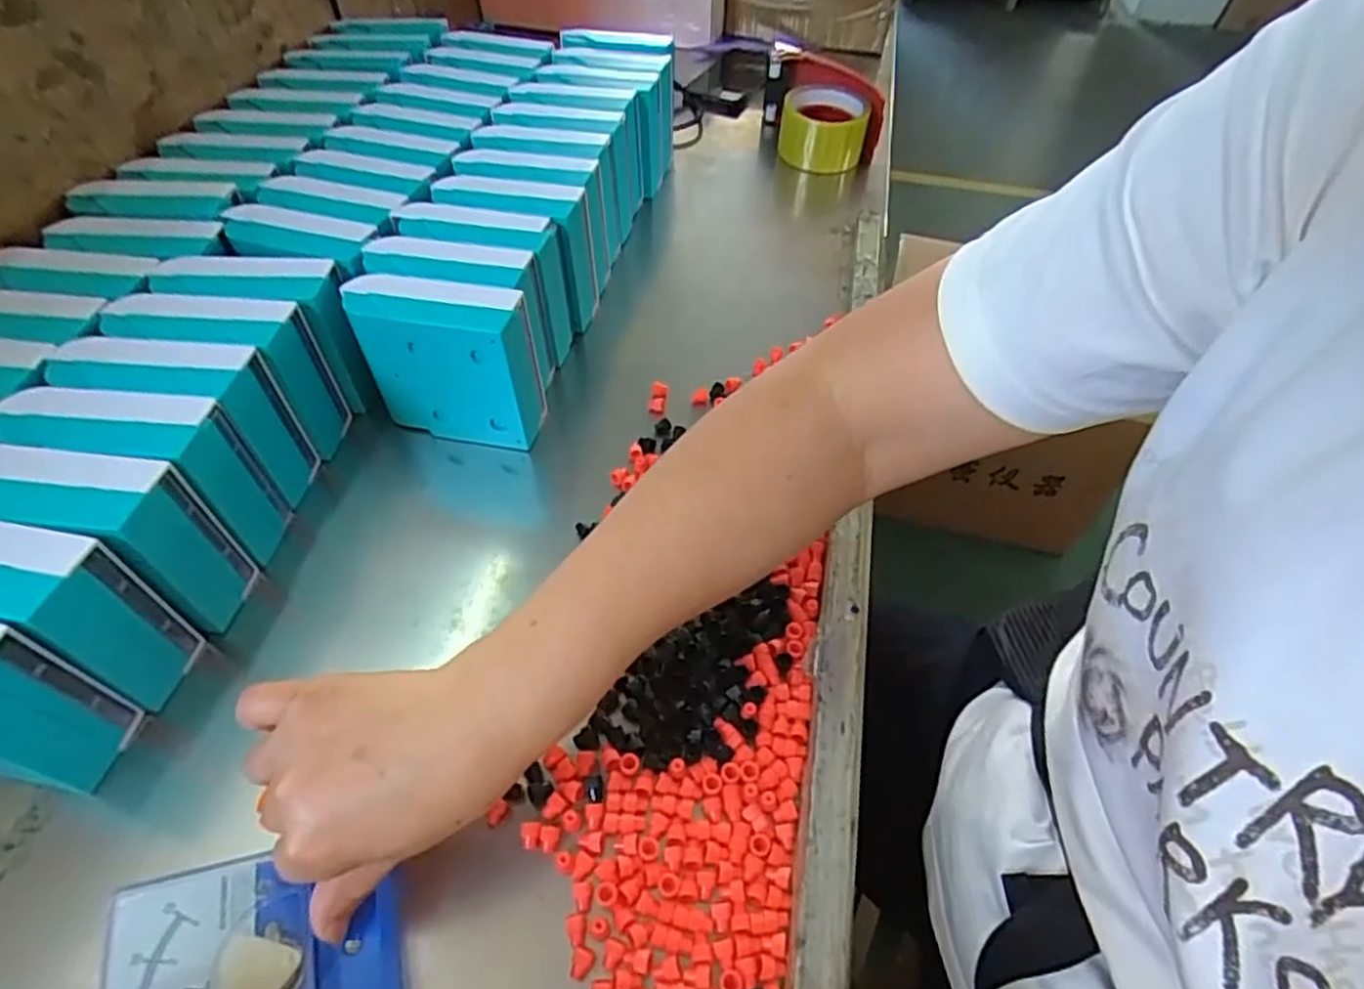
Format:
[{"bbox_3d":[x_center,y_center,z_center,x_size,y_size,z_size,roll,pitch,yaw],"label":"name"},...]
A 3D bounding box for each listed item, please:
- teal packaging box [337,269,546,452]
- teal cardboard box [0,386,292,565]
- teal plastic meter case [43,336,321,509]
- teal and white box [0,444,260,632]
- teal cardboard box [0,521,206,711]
[{"bbox_3d":[-0.158,-0.091,0.485,0.115,0.099,0.047,10,52,9],"label":"teal packaging box"},{"bbox_3d":[-0.311,-0.010,0.419,0.112,0.101,0.045,5,51,5],"label":"teal cardboard box"},{"bbox_3d":[-0.308,-0.046,0.448,0.110,0.100,0.044,5,51,5],"label":"teal plastic meter case"},{"bbox_3d":[-0.317,0.024,0.391,0.111,0.100,0.046,7,51,7],"label":"teal and white box"},{"bbox_3d":[-0.331,0.059,0.364,0.108,0.102,0.042,9,52,8],"label":"teal cardboard box"}]

